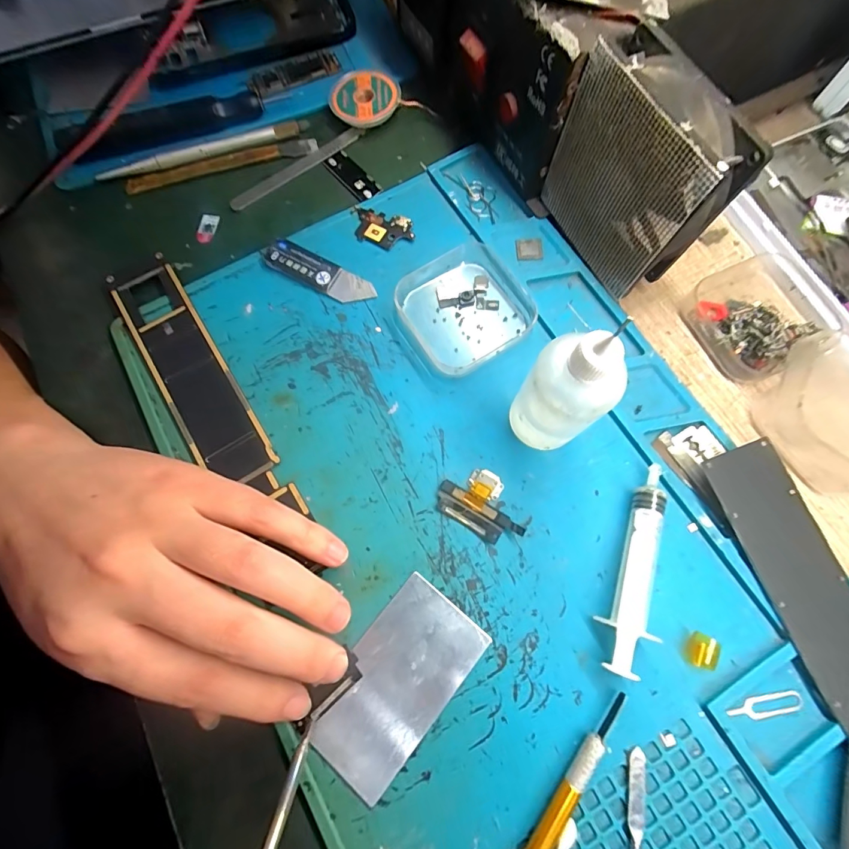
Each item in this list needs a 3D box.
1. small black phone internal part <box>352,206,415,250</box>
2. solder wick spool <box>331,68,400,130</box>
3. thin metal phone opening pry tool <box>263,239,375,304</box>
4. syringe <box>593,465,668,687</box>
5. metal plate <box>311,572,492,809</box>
[{"bbox_3d":[-0.026,-0.116,0.245,0.039,0.004,0.022,15,74,7],"label":"small black phone internal part"},{"bbox_3d":[-0.039,-0.208,0.265,0.043,0.014,0.037,-19,73,-4],"label":"solder wick spool"},{"bbox_3d":[-0.061,-0.086,0.235,0.067,0.008,0.018,24,75,9],"label":"thin metal phone opening pry tool"},{"bbox_3d":[0.098,0.064,0.187,0.020,0.015,0.091,19,75,8],"label":"syringe"},{"bbox_3d":[-0.013,0.112,0.180,0.045,0.004,0.079,39,78,13],"label":"metal plate"}]

